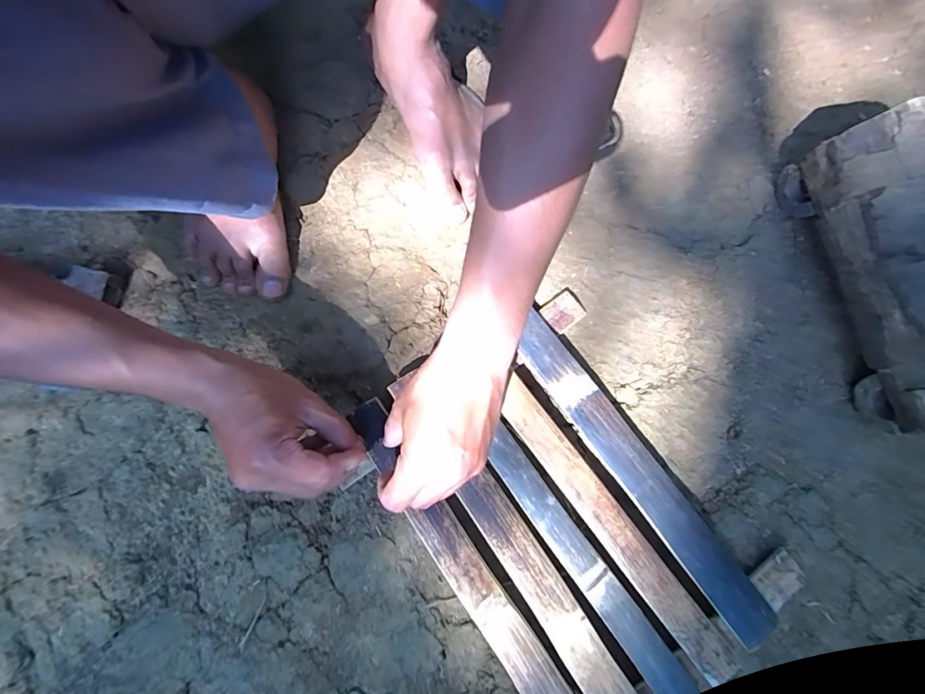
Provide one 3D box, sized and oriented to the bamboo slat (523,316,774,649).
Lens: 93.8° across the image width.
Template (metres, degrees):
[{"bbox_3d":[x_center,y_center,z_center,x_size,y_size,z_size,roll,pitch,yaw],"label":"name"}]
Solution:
[{"bbox_3d":[0.153,0.108,0.386,0.039,0.006,0.325,-34,79,-11],"label":"bamboo slat"}]

